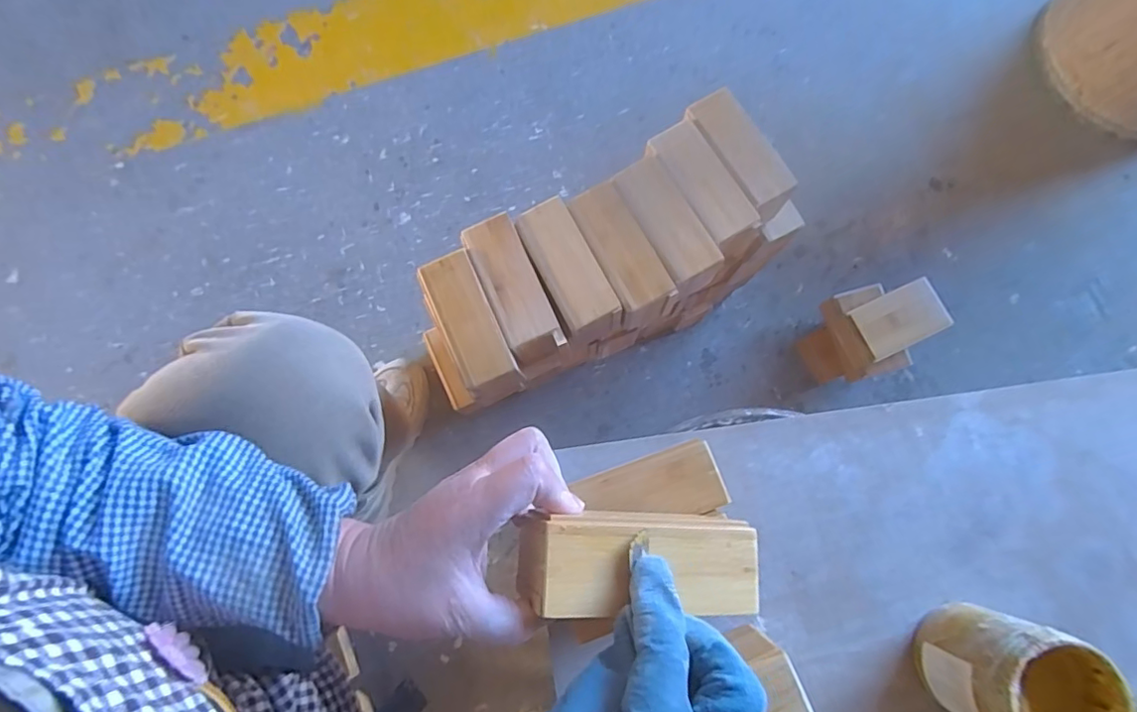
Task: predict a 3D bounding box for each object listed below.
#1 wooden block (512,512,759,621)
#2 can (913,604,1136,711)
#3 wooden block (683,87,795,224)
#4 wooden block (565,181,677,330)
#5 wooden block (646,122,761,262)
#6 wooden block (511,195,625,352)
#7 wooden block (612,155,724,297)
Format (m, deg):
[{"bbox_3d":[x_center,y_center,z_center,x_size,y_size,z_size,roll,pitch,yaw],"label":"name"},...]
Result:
[{"bbox_3d":[0.039,0.116,0.318,0.134,0.029,0.050,4,78,-13],"label":"wooden block"},{"bbox_3d":[0.316,0.232,0.406,0.084,0.099,0.078,0,78,0],"label":"can"},{"bbox_3d":[0.167,-0.199,0.569,0.055,0.047,0.128,-31,80,-7],"label":"wooden block"},{"bbox_3d":[0.049,-0.095,0.558,0.050,0.067,0.126,-27,80,-5],"label":"wooden block"},{"bbox_3d":[0.131,-0.161,0.569,0.054,0.063,0.134,-32,80,-7],"label":"wooden block"},{"bbox_3d":[-0.001,-0.078,0.548,0.054,0.053,0.129,-25,80,-5],"label":"wooden block"},{"bbox_3d":[0.094,-0.123,0.564,0.055,0.062,0.130,-28,80,-5],"label":"wooden block"}]

